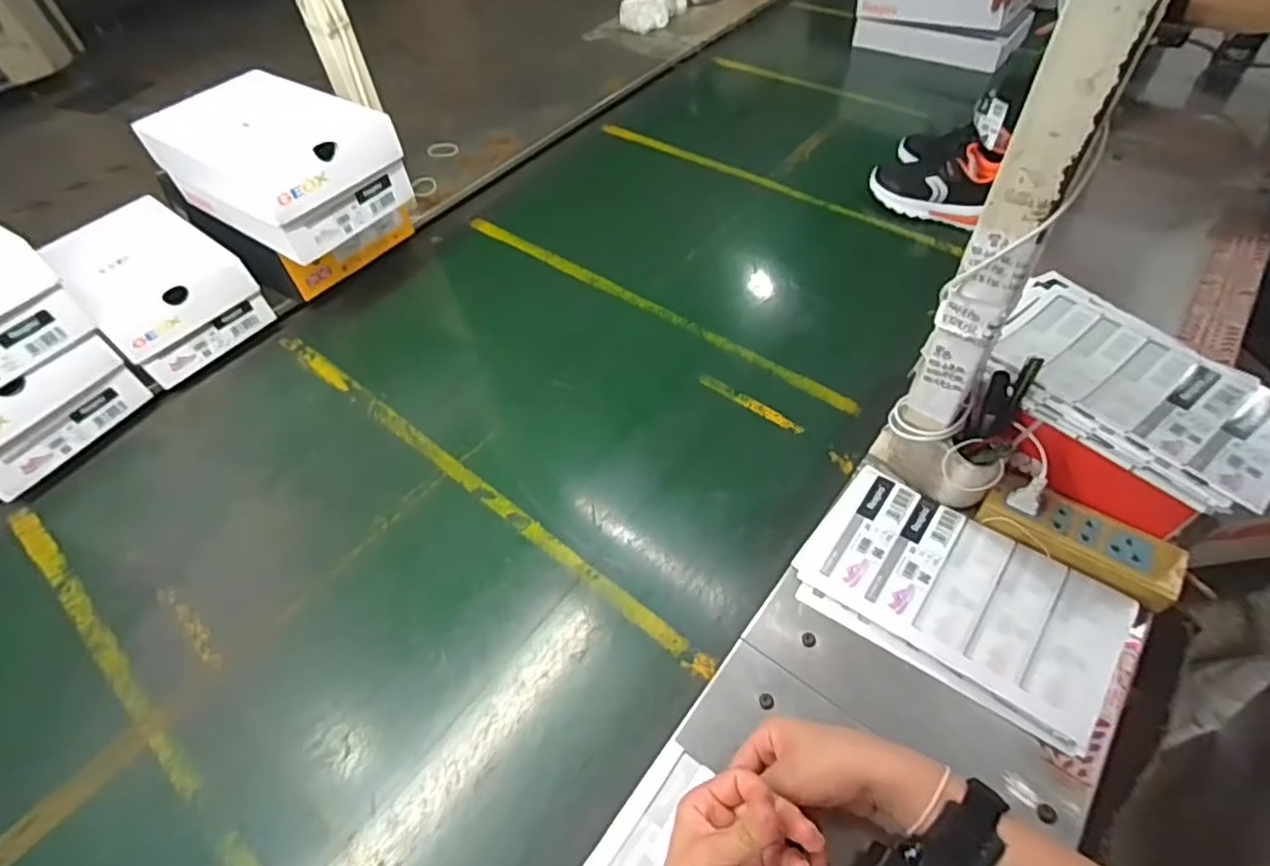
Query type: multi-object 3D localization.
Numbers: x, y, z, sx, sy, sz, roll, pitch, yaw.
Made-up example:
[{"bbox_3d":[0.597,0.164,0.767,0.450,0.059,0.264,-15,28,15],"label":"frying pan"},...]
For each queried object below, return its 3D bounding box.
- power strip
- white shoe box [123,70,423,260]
[{"bbox_3d":[0.393,0.091,0.550,0.151,0.028,0.061,30,61,23],"label":"power strip"},{"bbox_3d":[-0.462,-0.350,0.798,0.284,0.108,0.185,28,60,22],"label":"white shoe box"}]

